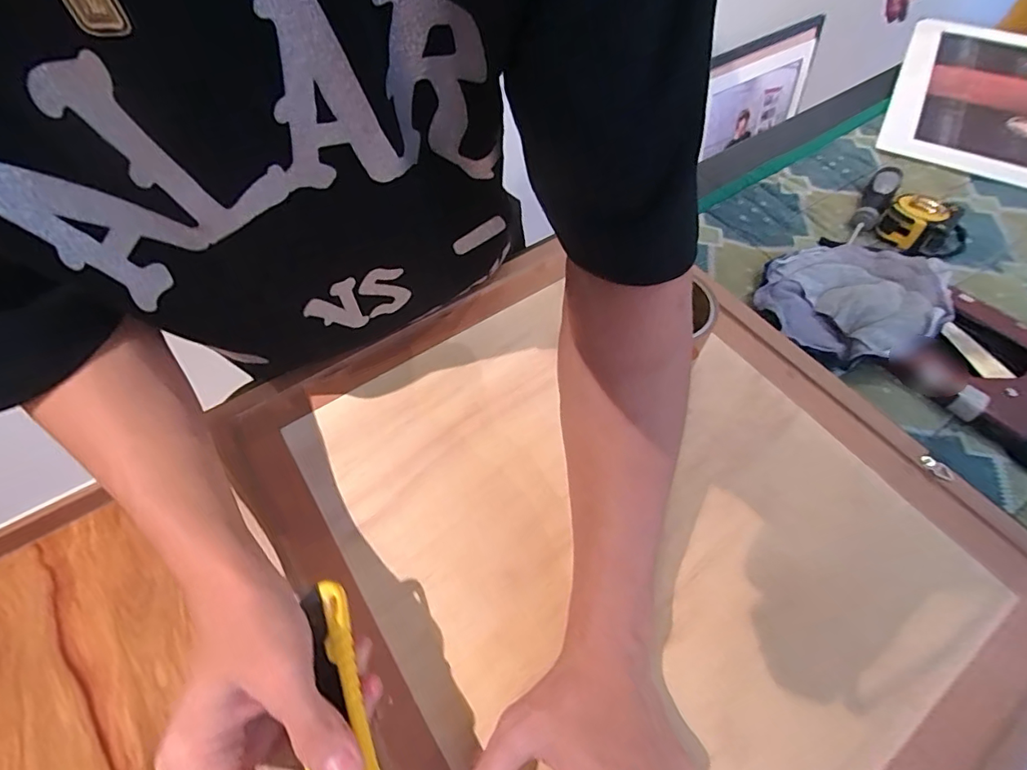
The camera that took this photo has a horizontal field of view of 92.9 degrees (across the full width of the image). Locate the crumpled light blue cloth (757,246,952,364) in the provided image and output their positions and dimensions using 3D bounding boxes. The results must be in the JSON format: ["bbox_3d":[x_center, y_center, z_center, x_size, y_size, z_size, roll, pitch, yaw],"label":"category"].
[{"bbox_3d":[0.316,-0.090,0.457,0.142,0.036,0.151,37,66,21],"label":"crumpled light blue cloth"}]

